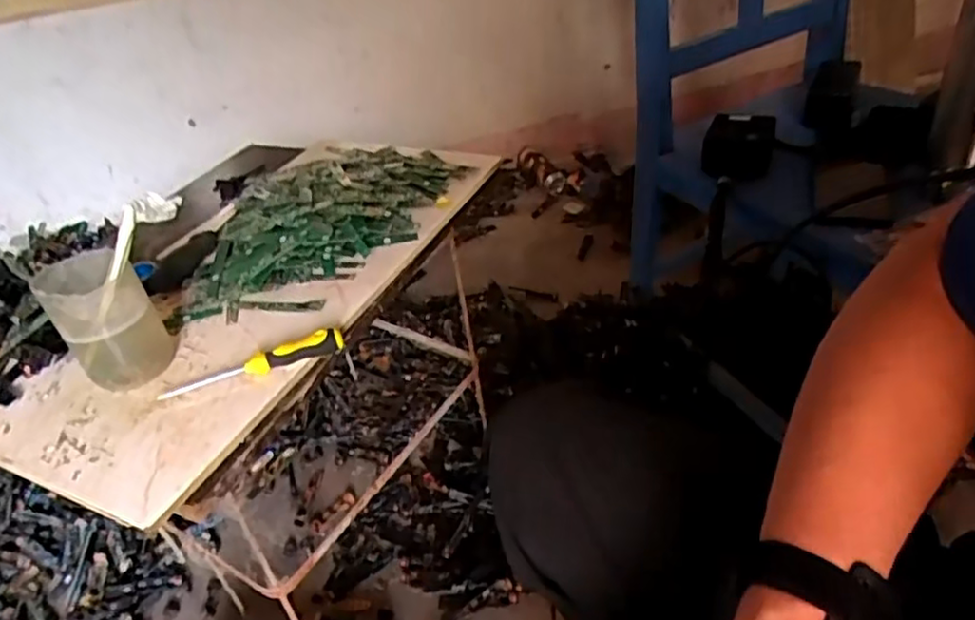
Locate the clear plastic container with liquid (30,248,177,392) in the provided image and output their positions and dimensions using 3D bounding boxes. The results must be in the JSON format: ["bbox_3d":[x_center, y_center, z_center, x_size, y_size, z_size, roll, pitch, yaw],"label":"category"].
[{"bbox_3d":[-0.336,0.009,0.599,0.075,0.108,0.074,-27,40,-23],"label":"clear plastic container with liquid"}]

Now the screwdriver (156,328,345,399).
[{"bbox_3d":[-0.211,0.045,0.604,0.160,0.032,0.019,-16,37,-10],"label":"screwdriver"}]

